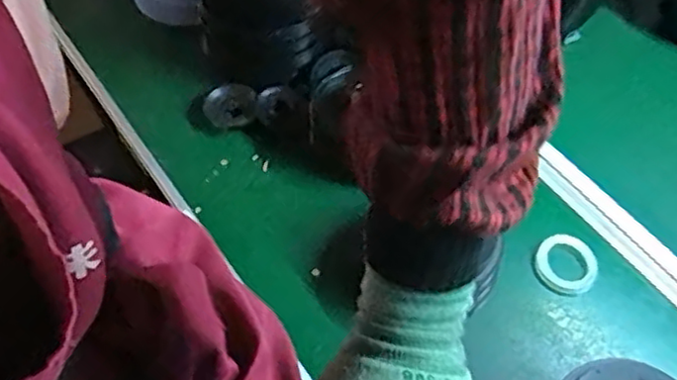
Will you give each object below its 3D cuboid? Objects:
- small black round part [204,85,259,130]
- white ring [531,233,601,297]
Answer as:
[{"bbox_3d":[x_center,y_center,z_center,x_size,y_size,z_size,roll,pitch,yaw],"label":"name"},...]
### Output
[{"bbox_3d":[-0.115,-0.089,0.725,0.056,0.023,0.044,0,54,-5],"label":"small black round part"},{"bbox_3d":[0.217,0.069,0.637,0.062,0.007,0.059,3,53,-3],"label":"white ring"}]

